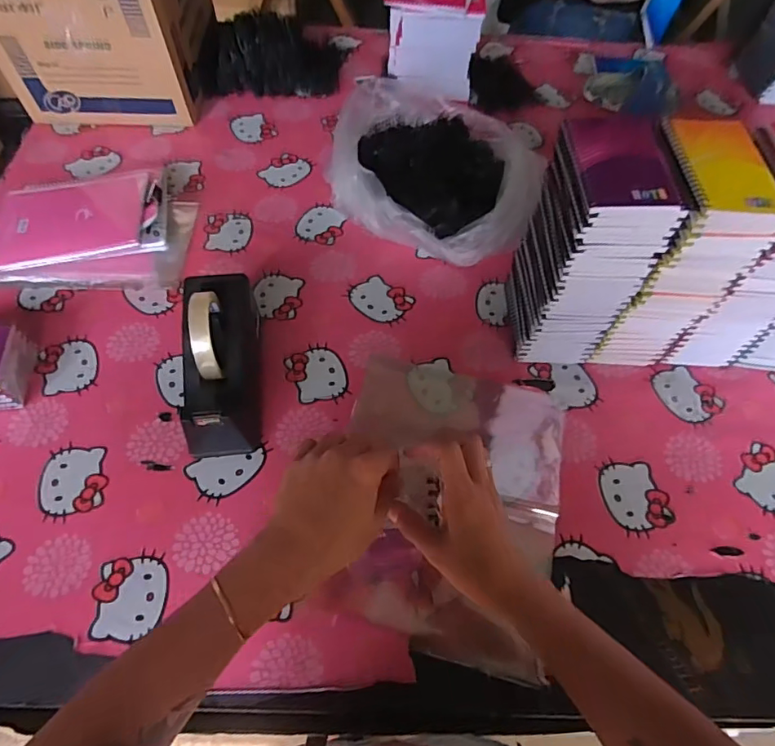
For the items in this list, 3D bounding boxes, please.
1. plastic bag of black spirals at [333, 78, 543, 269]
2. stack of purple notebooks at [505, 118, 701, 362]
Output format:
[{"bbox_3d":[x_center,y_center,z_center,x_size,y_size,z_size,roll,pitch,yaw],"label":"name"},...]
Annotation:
[{"bbox_3d":[0.074,-0.325,0.794,0.290,0.099,0.312,17,60,8],"label":"plastic bag of black spirals"},{"bbox_3d":[0.218,-0.132,0.587,0.097,0.264,0.130,-1,60,-3],"label":"stack of purple notebooks"}]

